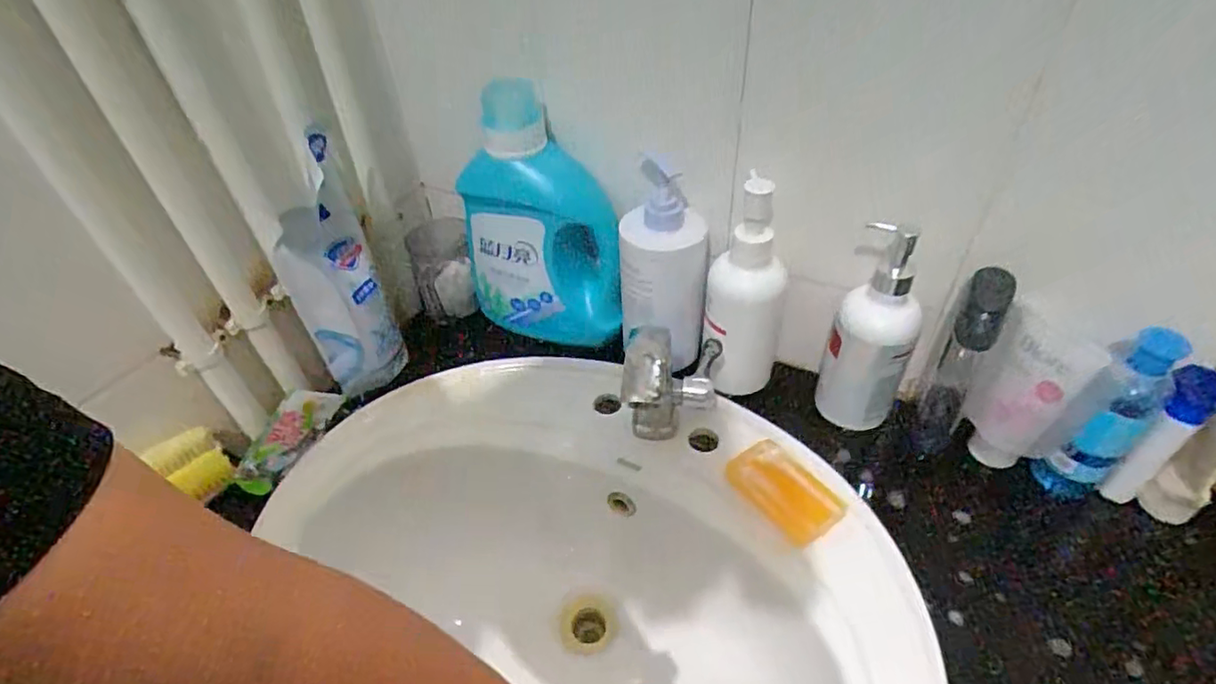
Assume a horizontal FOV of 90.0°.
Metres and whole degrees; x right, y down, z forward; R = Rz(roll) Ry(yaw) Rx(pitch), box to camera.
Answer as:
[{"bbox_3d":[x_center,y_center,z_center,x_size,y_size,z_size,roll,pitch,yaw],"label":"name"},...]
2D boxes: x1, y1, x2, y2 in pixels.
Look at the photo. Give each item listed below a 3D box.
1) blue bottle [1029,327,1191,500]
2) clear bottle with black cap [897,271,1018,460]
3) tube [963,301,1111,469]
[{"bbox_3d":[0.392,0.061,0.486,0.053,0.168,0.045,7,44,12],"label":"blue bottle"},{"bbox_3d":[0.291,0.023,0.518,0.051,0.176,0.062,21,49,25],"label":"clear bottle with black cap"},{"bbox_3d":[0.347,0.050,0.511,0.031,0.156,0.073,-30,49,-26],"label":"tube"}]

